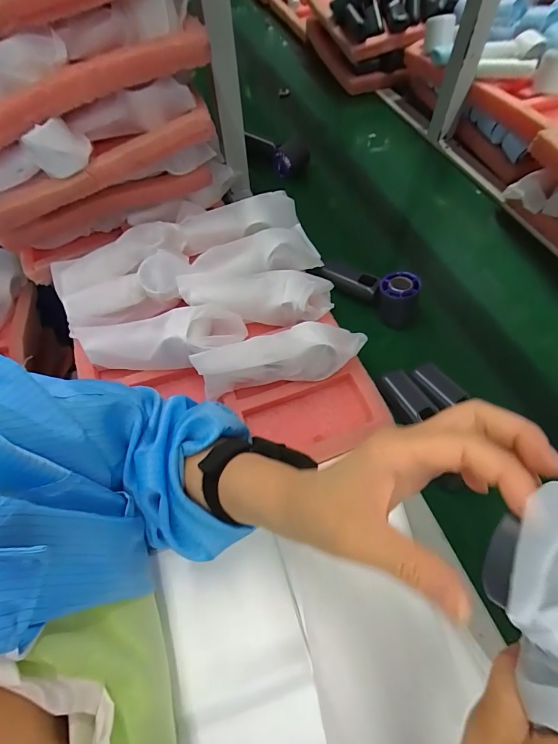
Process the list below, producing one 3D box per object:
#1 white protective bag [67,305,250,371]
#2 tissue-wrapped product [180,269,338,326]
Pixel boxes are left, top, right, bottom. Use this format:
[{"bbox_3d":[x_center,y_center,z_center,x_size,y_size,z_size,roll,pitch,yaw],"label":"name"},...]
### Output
[{"bbox_3d":[-0.151,-0.040,0.446,0.219,0.048,0.075,-7,60,-3],"label":"white protective bag"},{"bbox_3d":[-0.030,-0.101,0.483,0.201,0.041,0.073,0,60,1],"label":"tissue-wrapped product"}]

